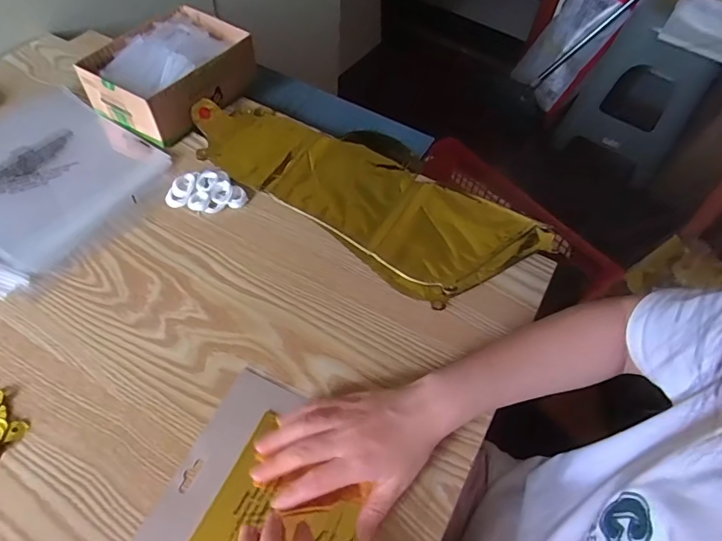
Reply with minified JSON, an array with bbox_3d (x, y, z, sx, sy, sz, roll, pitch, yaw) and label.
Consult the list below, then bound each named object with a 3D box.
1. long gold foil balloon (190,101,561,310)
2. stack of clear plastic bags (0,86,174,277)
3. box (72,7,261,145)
[{"bbox_3d":[-0.001,-0.101,0.560,0.423,0.018,0.165,32,59,17],"label":"long gold foil balloon"},{"bbox_3d":[-0.373,-0.114,0.549,0.250,0.012,0.218,29,58,15],"label":"stack of clear plastic bags"},{"bbox_3d":[-0.244,-0.259,0.627,0.141,0.076,0.188,27,57,14],"label":"box"}]

